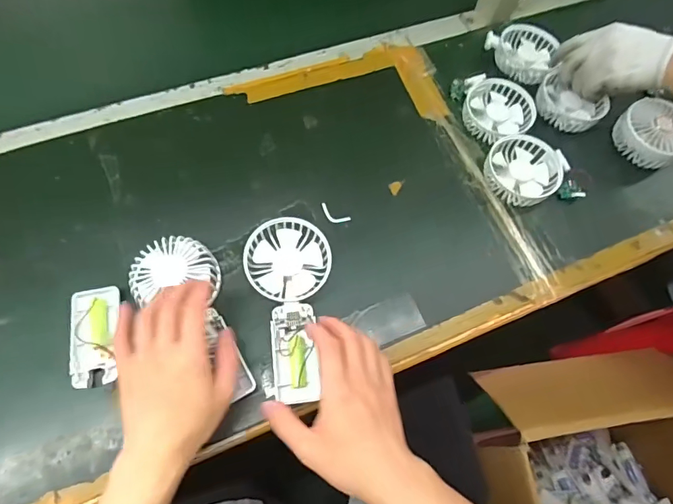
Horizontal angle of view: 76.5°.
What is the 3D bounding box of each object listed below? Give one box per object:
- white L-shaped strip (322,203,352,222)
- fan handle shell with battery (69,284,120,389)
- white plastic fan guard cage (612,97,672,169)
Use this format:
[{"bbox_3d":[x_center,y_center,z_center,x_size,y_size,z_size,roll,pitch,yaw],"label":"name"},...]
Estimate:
[{"bbox_3d":[-0.003,-0.044,0.506,0.040,0.004,0.017,31,69,10],"label":"white L-shaped strip"},{"bbox_3d":[-0.242,0.082,0.425,0.043,0.016,0.097,-7,67,-7],"label":"fan handle shell with battery"},{"bbox_3d":[0.407,-0.153,0.545,0.079,0.035,0.088,-30,72,-16],"label":"white plastic fan guard cage"}]

